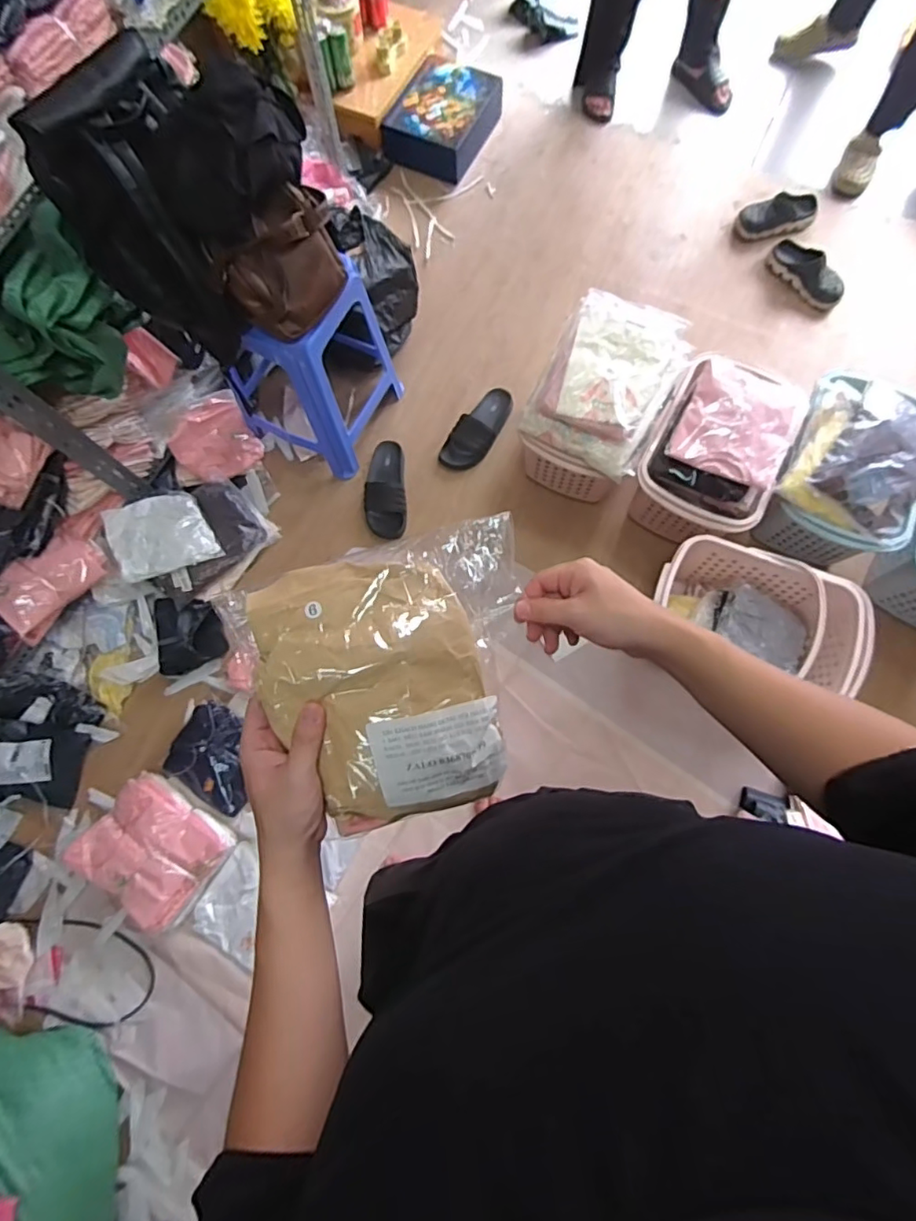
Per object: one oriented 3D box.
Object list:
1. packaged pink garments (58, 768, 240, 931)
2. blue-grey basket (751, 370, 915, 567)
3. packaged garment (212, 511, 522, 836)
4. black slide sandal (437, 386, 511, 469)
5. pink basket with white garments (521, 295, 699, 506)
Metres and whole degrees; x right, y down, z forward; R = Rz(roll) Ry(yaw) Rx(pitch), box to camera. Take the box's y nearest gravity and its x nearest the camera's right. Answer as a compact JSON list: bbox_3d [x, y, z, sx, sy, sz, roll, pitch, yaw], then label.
[{"bbox_3d":[-0.697,0.539,1.276,0.289,0.086,0.240,35,79,9],"label":"packaged pink garments"},{"bbox_3d":[0.939,-0.314,1.379,0.327,0.261,0.395,25,77,7],"label":"blue-grey basket"},{"bbox_3d":[-0.037,0.051,0.412,0.205,0.029,0.199,-20,94,-1],"label":"packaged garment"},{"bbox_3d":[0.060,-0.521,1.596,0.112,0.054,0.279,30,78,8],"label":"black slide sandal"},{"bbox_3d":[0.347,-0.504,1.429,0.295,0.354,0.366,28,78,8],"label":"pink basket with white garments"}]

